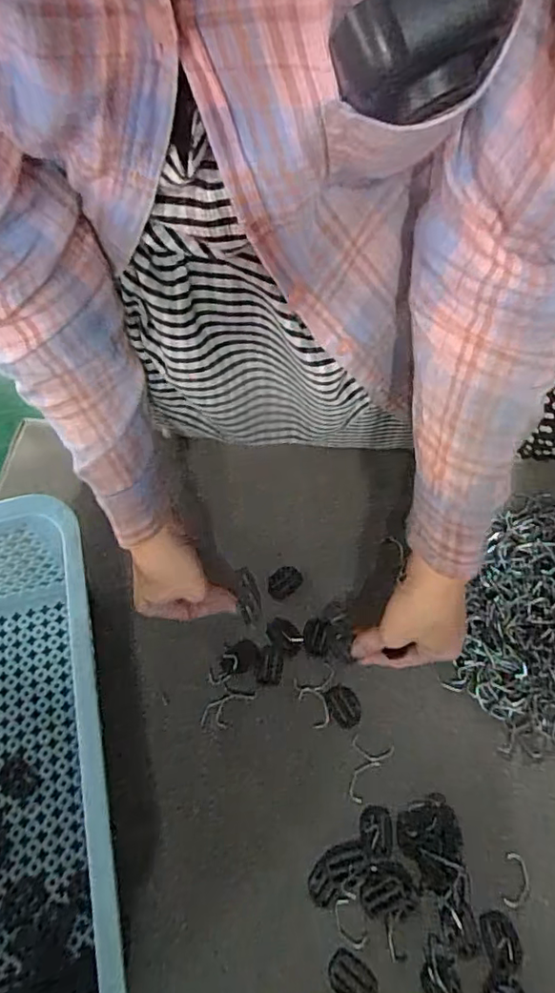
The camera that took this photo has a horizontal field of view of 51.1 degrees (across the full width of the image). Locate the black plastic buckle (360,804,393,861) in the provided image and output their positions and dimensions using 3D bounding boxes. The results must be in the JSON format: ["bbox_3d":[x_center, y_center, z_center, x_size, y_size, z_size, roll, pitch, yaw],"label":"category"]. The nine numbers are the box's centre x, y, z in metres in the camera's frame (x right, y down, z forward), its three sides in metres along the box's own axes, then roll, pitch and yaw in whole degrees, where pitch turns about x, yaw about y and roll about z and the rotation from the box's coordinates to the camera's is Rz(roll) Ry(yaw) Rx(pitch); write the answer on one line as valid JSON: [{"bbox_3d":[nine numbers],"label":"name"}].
[{"bbox_3d":[0.077,0.263,0.454,0.025,0.004,0.038,0,62,3],"label":"black plastic buckle"}]

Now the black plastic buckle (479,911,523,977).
[{"bbox_3d":[0.161,0.322,0.418,0.026,0.004,0.036,-3,62,1],"label":"black plastic buckle"}]

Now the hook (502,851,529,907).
[{"bbox_3d":[0.180,0.289,0.436,0.018,0.004,0.035,13,63,10],"label":"hook"}]

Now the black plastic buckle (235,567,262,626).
[{"bbox_3d":[-0.027,0.093,0.545,0.021,0.006,0.055,-11,63,-3],"label":"black plastic buckle"}]

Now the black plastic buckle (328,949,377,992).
[{"bbox_3d":[0.053,0.343,0.411,0.034,0.004,0.025,25,66,15],"label":"black plastic buckle"}]

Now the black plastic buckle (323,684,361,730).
[{"bbox_3d":[0.057,0.180,0.498,0.026,0.004,0.035,-27,64,-11],"label":"black plastic buckle"}]

